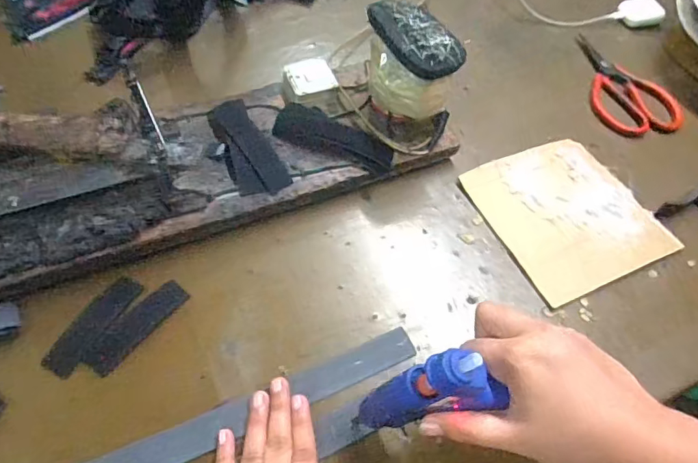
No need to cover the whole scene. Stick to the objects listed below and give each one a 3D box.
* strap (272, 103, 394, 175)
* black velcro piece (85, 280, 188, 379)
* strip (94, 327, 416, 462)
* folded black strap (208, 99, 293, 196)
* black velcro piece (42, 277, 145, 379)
[{"bbox_3d":[-0.015,-0.089,0.442,0.116,0.009,0.045,27,59,14],"label":"strap"},{"bbox_3d":[-0.168,0.073,0.371,0.027,0.004,0.086,39,63,6],"label":"black velcro piece"},{"bbox_3d":[-0.080,0.134,0.339,0.281,0.006,0.027,-19,54,-15],"label":"strip"},{"bbox_3d":[-0.098,-0.079,0.437,0.046,0.013,0.119,-25,61,-19],"label":"folded black strap"},{"bbox_3d":[-0.199,0.072,0.364,0.025,0.004,0.084,33,67,3],"label":"black velcro piece"}]

